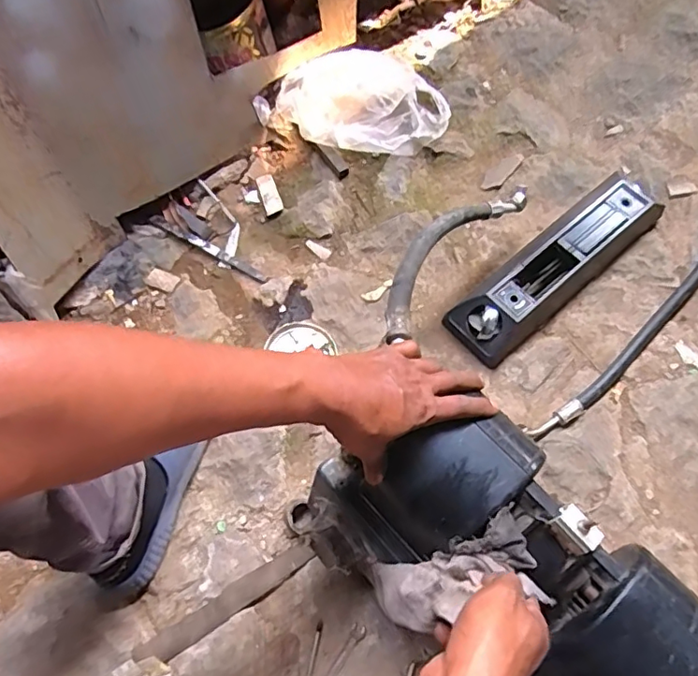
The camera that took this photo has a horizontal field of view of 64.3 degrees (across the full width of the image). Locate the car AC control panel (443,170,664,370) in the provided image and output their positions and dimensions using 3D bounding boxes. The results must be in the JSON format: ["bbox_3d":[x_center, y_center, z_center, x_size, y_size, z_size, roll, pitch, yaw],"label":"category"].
[{"bbox_3d":[0.314,-0.113,0.831,0.377,0.063,0.107,-37,71,-12],"label":"car AC control panel"}]

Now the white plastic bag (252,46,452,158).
[{"bbox_3d":[0.013,-0.407,0.947,0.305,0.097,0.163,10,68,6],"label":"white plastic bag"}]

